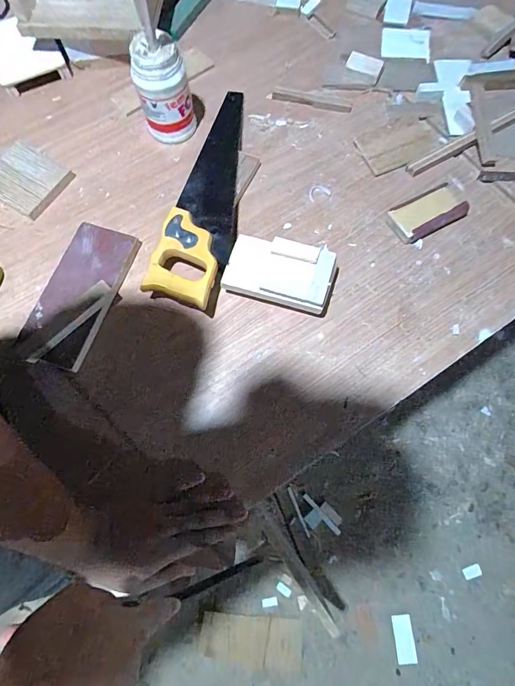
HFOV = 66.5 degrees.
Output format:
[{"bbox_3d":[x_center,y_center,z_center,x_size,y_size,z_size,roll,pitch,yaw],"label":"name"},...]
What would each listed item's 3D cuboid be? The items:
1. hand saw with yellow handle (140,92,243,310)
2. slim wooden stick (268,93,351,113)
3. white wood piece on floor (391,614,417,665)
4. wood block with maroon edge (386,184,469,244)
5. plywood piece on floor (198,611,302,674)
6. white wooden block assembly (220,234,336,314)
[{"bbox_3d":[-0.067,-0.241,0.600,0.105,0.041,0.402,11,72,4],"label":"hand saw with yellow handle"},{"bbox_3d":[0.090,-0.419,0.684,0.147,0.008,0.012,12,72,5],"label":"slim wooden stick"},{"bbox_3d":[0.394,0.797,1.052,0.052,0.009,0.108,-2,72,0],"label":"white wood piece on floor"},{"bbox_3d":[0.253,-0.192,0.583,0.110,0.025,0.056,-25,73,-7],"label":"wood block with maroon edge"},{"bbox_3d":[-0.018,0.811,1.067,0.271,0.012,0.133,2,84,5],"label":"plywood piece on floor"},{"bbox_3d":[0.031,-0.097,0.545,0.142,0.052,0.088,16,73,6],"label":"white wooden block assembly"}]

